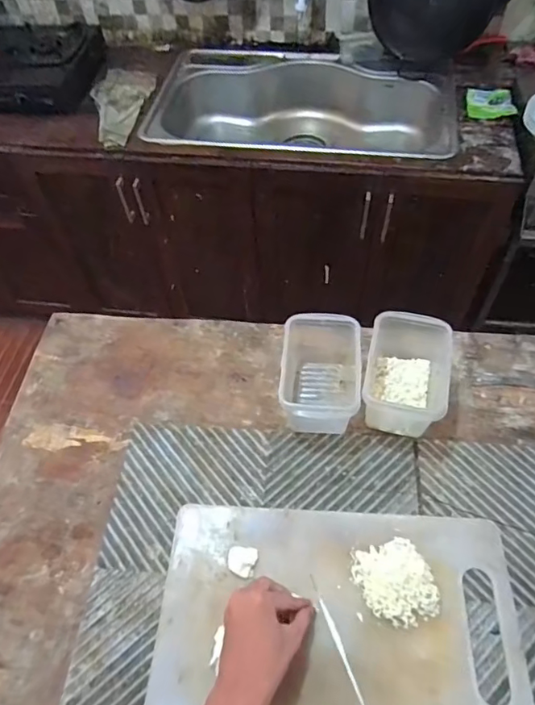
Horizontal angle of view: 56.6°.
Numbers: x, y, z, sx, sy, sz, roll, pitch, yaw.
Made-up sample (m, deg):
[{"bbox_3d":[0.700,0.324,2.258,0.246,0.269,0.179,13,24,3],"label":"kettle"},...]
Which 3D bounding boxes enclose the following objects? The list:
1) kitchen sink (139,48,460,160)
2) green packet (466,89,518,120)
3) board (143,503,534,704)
[{"bbox_3d":[0.107,-0.676,1.502,0.826,0.236,0.521,5,55,7],"label":"kitchen sink"},{"bbox_3d":[0.583,-0.659,1.302,0.112,0.025,0.129,7,56,10],"label":"green packet"},{"bbox_3d":[0.076,0.301,0.556,0.393,0.018,0.245,1,57,5],"label":"board"}]

